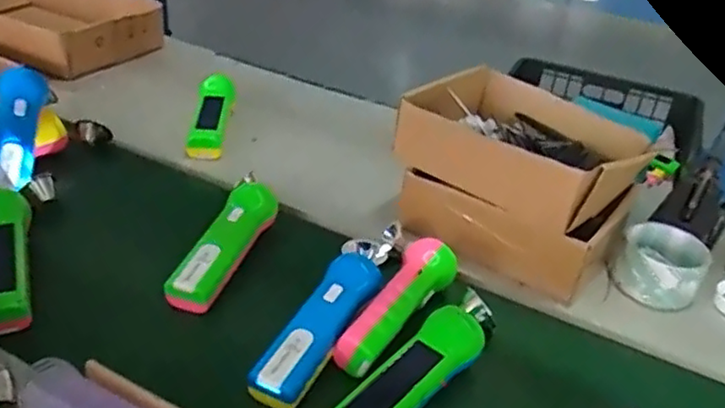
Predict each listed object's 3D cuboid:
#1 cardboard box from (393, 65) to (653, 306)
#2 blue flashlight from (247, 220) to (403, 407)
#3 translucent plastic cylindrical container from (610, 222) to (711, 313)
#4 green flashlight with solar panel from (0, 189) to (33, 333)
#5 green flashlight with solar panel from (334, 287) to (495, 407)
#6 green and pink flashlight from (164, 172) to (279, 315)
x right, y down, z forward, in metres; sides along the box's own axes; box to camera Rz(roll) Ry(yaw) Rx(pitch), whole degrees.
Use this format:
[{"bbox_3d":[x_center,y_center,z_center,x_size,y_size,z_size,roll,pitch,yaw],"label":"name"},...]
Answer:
[{"bbox_3d":[0.172,-0.039,0.720,0.221,0.135,0.211,24,38,29],"label":"cardboard box"},{"bbox_3d":[-0.021,0.084,0.588,0.051,0.038,0.232,16,34,17],"label":"blue flashlight"},{"bbox_3d":[0.303,0.064,0.679,0.082,0.048,0.090,23,37,27],"label":"translucent plastic cylindrical container"},{"bbox_3d":[-0.319,0.047,0.586,0.046,0.047,0.146,-10,35,-20],"label":"green flashlight with solar panel"},{"bbox_3d":[0.049,0.132,0.535,0.049,0.043,0.204,28,40,33],"label":"green flashlight with solar panel"},{"bbox_3d":[-0.128,0.033,0.651,0.047,0.032,0.182,10,33,9],"label":"green and pink flashlight"}]

